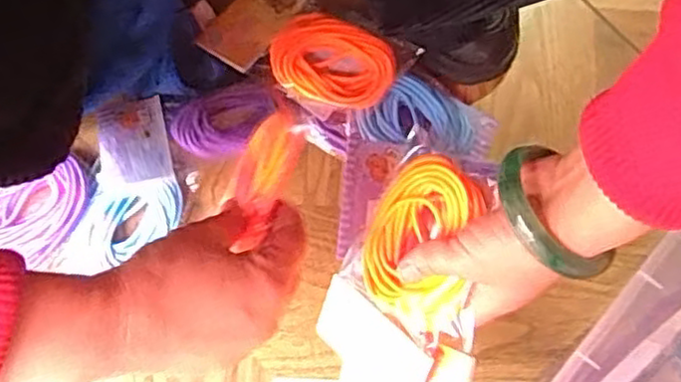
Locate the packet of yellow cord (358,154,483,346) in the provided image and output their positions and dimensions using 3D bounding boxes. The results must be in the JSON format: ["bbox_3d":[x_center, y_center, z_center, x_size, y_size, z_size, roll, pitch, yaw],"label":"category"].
[{"bbox_3d":[0.048,0.031,0.420,0.064,0.020,0.099,21,99,38],"label":"packet of yellow cord"}]

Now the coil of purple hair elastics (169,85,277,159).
[{"bbox_3d":[-0.087,-0.052,0.521,0.079,0.029,0.060,-19,78,-5],"label":"coil of purple hair elastics"}]

